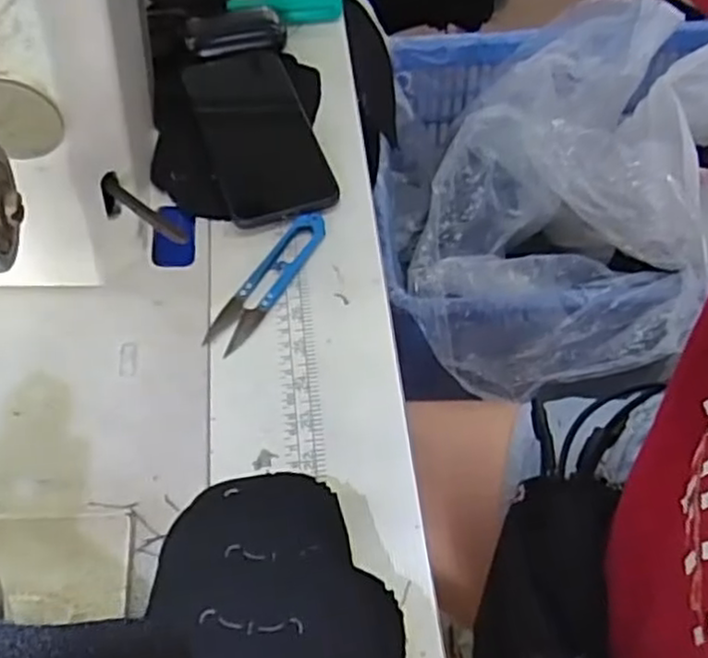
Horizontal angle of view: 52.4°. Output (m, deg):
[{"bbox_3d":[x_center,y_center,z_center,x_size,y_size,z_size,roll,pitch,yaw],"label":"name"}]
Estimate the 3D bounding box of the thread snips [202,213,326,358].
[{"bbox_3d":[-0.055,-0.034,0.474,0.027,0.010,0.116,26,62,18],"label":"thread snips"}]

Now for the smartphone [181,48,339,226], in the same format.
[{"bbox_3d":[-0.071,-0.149,0.544,0.080,0.011,0.176,-18,58,-9],"label":"smartphone"}]

